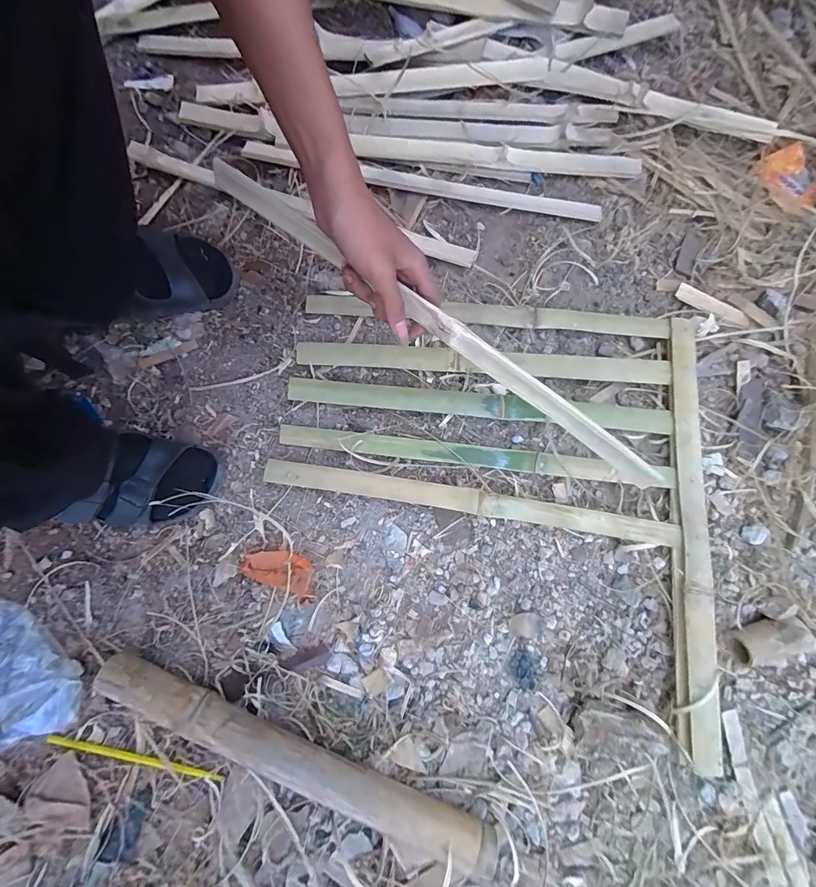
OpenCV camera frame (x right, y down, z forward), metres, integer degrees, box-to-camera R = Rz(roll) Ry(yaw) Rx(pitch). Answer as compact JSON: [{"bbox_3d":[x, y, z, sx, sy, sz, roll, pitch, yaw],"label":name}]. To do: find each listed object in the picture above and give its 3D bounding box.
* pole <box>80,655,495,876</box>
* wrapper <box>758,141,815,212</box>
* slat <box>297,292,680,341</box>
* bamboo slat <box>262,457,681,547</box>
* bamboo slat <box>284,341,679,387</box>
[{"bbox_3d":[-0.119,0.318,0.404,0.420,0.046,0.037,21,81,5],"label":"pole"},{"bbox_3d":[0.522,-0.357,0.539,0.069,0.017,0.095,-18,80,-1],"label":"wrapper"},{"bbox_3d":[0.097,-0.169,0.517,0.460,0.016,0.031,5,80,2],"label":"slat"},{"bbox_3d":[0.067,0.067,0.452,0.466,0.008,0.028,9,88,2],"label":"bamboo slat"},{"bbox_3d":[0.090,-0.103,0.501,0.460,0.017,0.033,4,79,2],"label":"bamboo slat"}]

